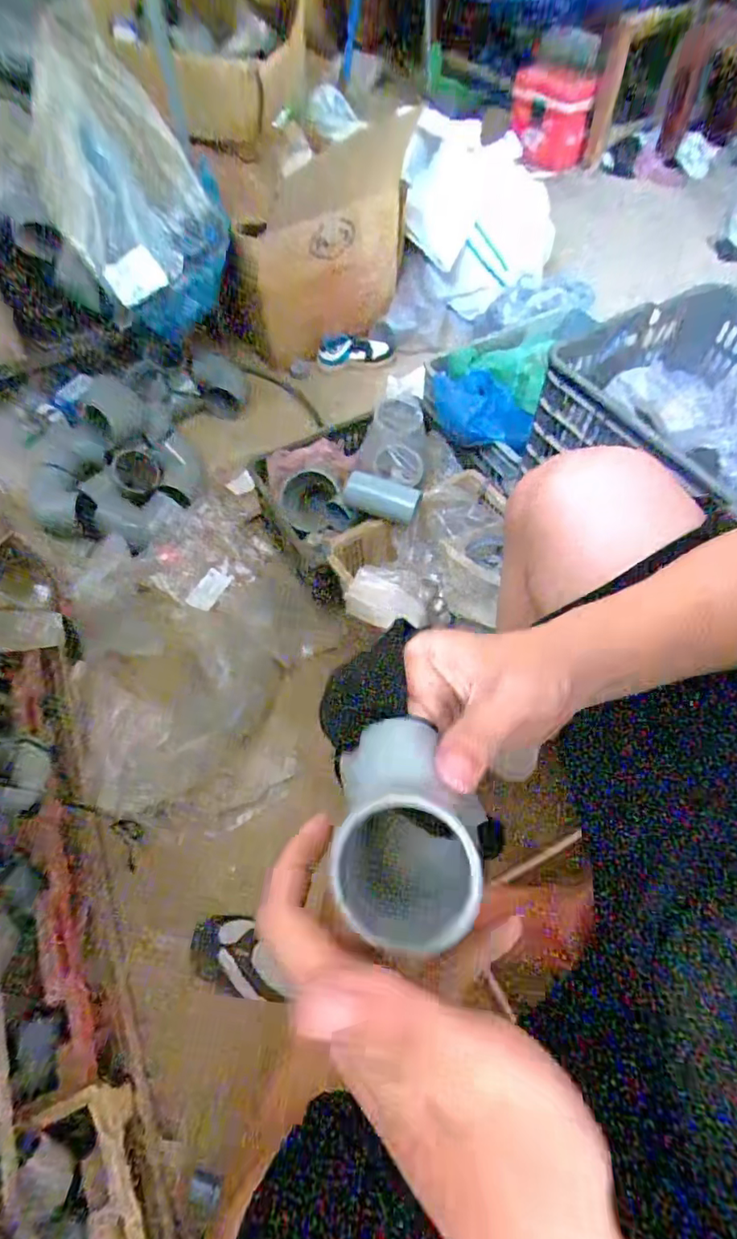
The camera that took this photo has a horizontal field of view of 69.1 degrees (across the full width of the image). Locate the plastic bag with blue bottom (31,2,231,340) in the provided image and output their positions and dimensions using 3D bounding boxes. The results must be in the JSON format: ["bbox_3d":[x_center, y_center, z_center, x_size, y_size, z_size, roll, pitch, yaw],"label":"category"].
[{"bbox_3d":[-0.463,-0.862,1.089,0.278,0.423,0.231,0,59,1],"label":"plastic bag with blue bottom"}]

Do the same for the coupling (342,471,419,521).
[{"bbox_3d":[0.022,-0.219,0.947,0.129,0.059,0.047,14,59,-13],"label":"coupling"}]

